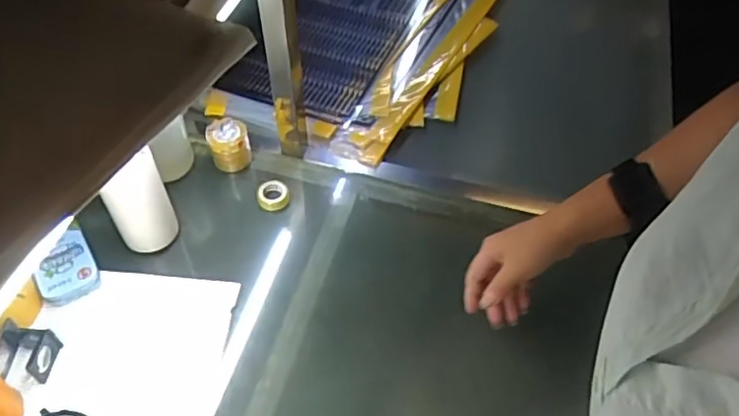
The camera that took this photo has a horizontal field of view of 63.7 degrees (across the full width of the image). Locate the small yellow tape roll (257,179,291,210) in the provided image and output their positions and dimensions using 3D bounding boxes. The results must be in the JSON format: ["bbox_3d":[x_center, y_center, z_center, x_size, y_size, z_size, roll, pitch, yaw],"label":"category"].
[{"bbox_3d":[-0.125,-0.017,0.773,0.038,0.019,0.045,-23,55,-18],"label":"small yellow tape roll"}]

